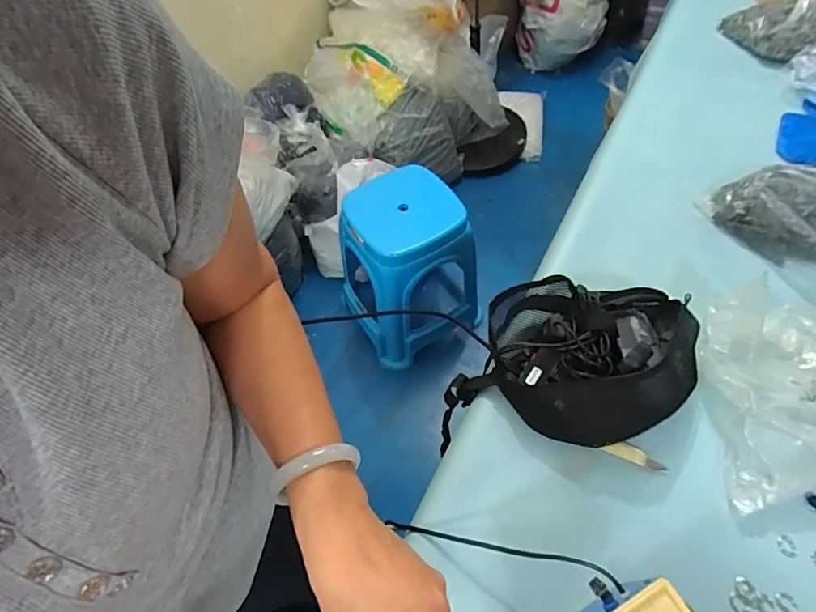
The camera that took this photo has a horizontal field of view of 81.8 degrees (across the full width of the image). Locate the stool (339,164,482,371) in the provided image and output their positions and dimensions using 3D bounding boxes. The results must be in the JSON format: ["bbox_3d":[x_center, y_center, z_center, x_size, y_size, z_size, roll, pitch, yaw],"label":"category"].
[{"bbox_3d":[0.000,-0.103,1.361,0.335,0.474,0.309,-27,59,-14],"label":"stool"}]

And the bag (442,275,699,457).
[{"bbox_3d":[0.209,0.060,0.585,0.293,0.098,0.195,5,57,7],"label":"bag"}]

